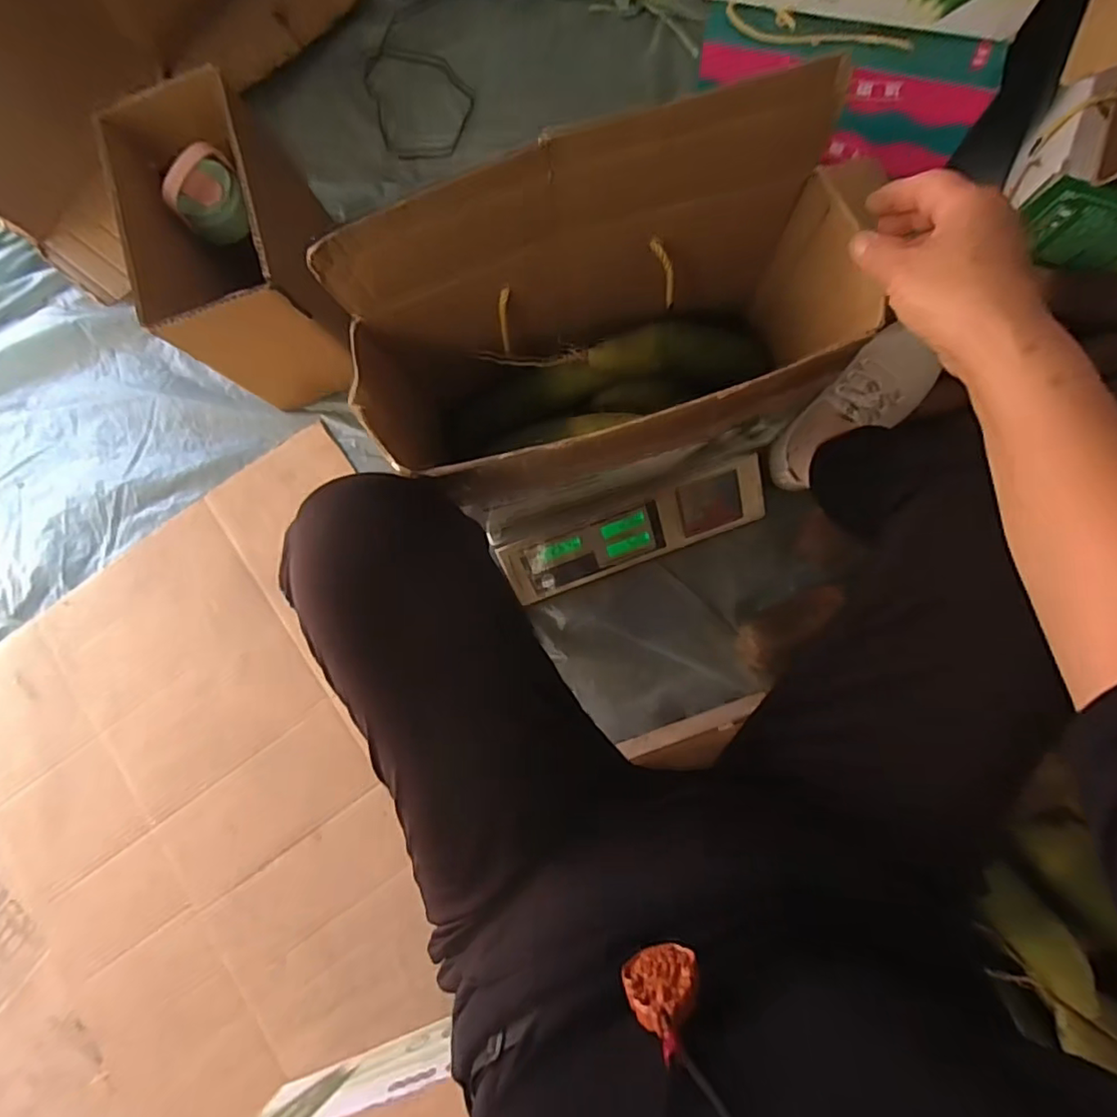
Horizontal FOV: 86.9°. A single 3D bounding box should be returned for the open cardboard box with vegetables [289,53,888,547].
[{"bbox_3d":[0.045,-0.168,0.487,0.380,0.299,0.154,-17,83,5],"label":"open cardboard box with vegetables"}]

